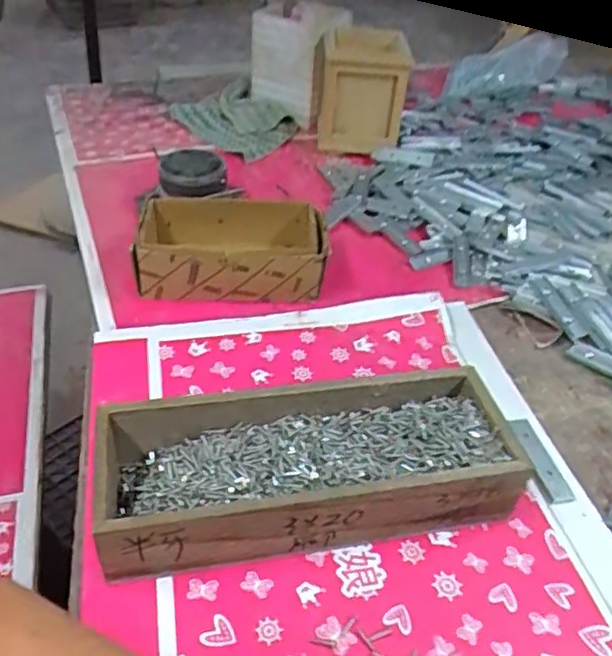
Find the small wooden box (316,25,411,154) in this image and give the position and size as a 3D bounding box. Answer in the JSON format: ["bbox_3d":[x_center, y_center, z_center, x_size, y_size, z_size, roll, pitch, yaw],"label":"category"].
[{"bbox_3d":[0.072,-0.329,0.880,0.112,0.137,0.123,2,41,-2],"label":"small wooden box"}]

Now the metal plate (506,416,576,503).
[{"bbox_3d":[0.185,0.104,0.503,0.022,0.004,0.079,1,43,-17],"label":"metal plate"}]

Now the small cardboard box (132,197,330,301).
[{"bbox_3d":[-0.077,-0.084,0.655,0.184,0.054,0.118,-3,41,-7],"label":"small cardboard box"}]

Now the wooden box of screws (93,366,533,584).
[{"bbox_3d":[0.000,0.097,0.442,0.286,0.064,0.107,-6,42,-11],"label":"wooden box of screws"}]

